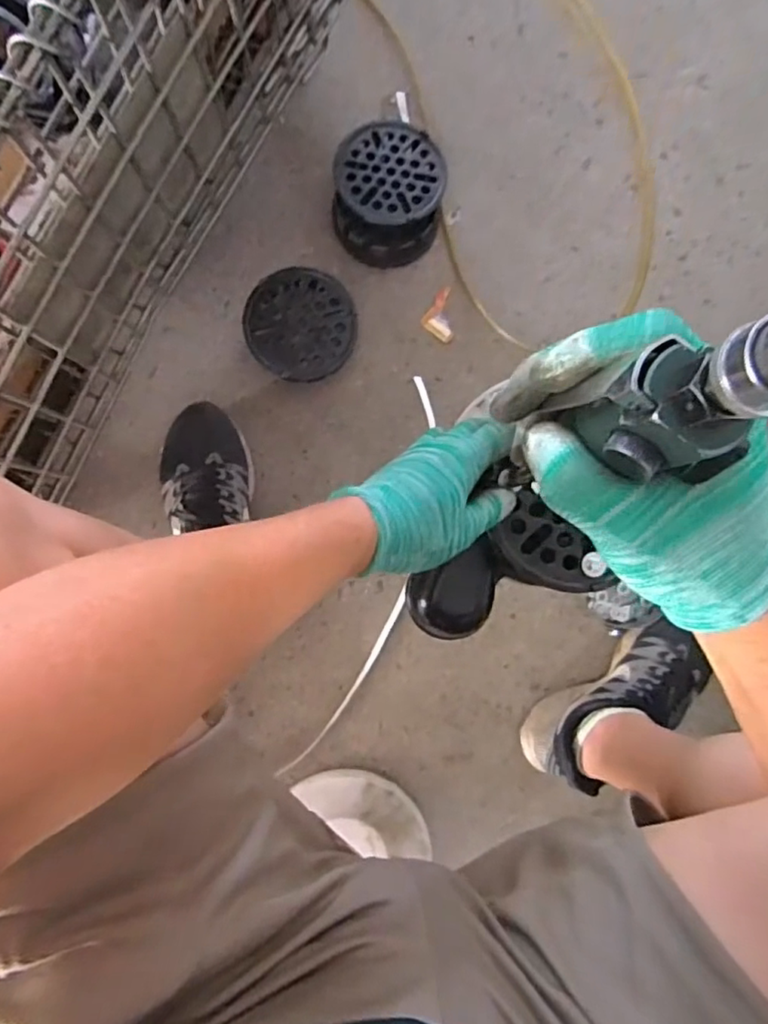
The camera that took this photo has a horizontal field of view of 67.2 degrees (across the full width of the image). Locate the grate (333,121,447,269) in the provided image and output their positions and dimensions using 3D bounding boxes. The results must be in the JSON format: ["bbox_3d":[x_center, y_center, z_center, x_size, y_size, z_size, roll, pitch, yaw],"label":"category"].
[{"bbox_3d":[0.006,-0.398,0.721,0.136,0.061,0.161,4,89,-3],"label":"grate"}]

